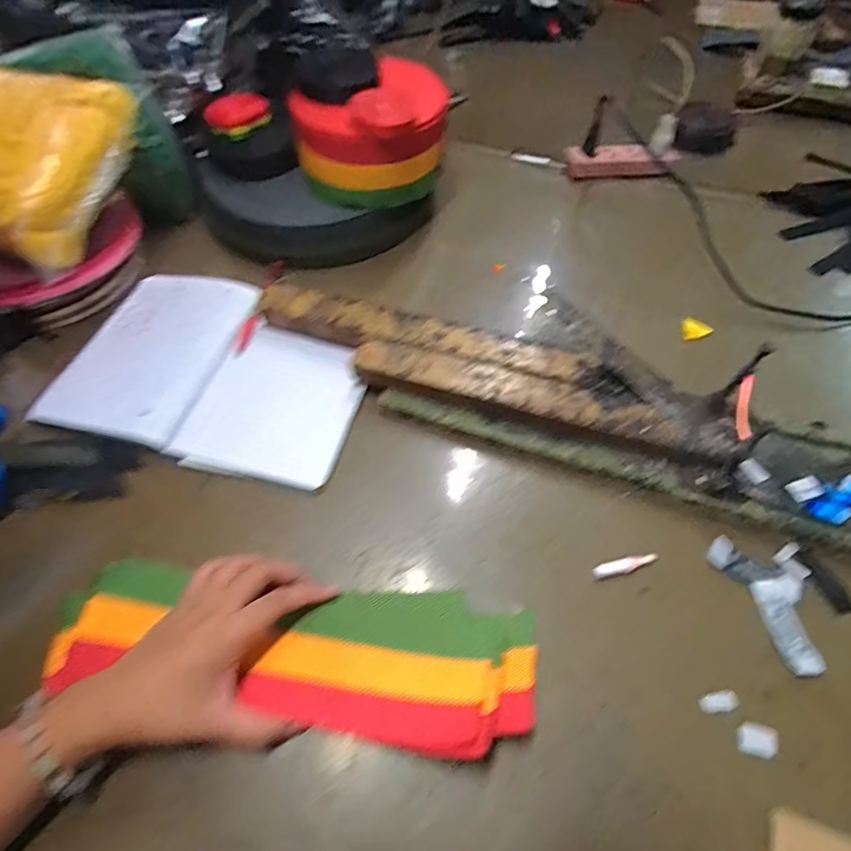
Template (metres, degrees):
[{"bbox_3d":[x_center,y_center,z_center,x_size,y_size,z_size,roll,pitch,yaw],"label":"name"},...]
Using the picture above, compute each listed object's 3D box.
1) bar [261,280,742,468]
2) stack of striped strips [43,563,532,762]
[{"bbox_3d":[0.040,-0.046,0.464,0.428,0.043,0.087,15,58,11],"label":"bar"},{"bbox_3d":[-0.091,0.151,0.350,0.322,0.038,0.095,5,57,6],"label":"stack of striped strips"}]

